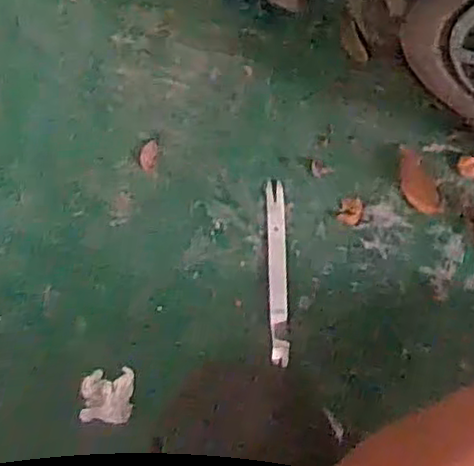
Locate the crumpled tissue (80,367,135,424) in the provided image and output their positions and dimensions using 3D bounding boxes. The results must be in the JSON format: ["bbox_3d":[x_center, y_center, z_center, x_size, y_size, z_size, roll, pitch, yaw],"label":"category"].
[{"bbox_3d":[-0.173,0.218,0.921,0.066,0.025,0.068,0,87,14],"label":"crumpled tissue"}]

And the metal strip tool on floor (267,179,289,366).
[{"bbox_3d":[0.052,0.051,0.871,0.023,0.015,0.229,-3,87,9],"label":"metal strip tool on floor"}]

